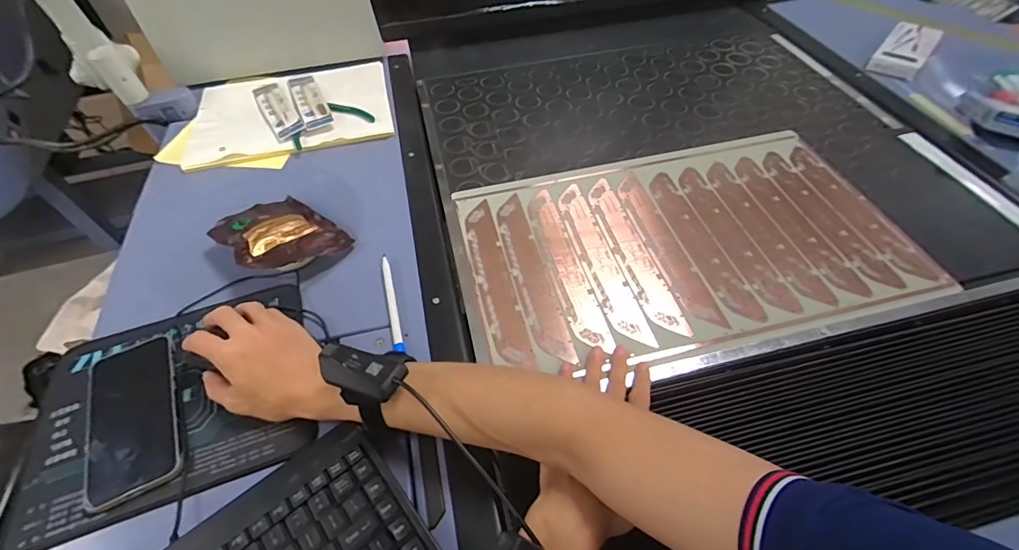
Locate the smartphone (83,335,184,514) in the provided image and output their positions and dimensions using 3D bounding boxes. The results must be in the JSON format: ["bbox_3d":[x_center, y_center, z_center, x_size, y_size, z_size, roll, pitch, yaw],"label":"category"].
[{"bbox_3d":[-0.358,0.130,0.432,0.078,0.014,0.158,-25,56,-16],"label":"smartphone"}]

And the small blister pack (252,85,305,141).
[{"bbox_3d":[-0.379,-0.274,0.742,0.044,0.014,0.172,-28,57,-18],"label":"small blister pack"}]

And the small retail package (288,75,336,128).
[{"bbox_3d":[-0.333,-0.295,0.758,0.046,0.017,0.174,-23,56,-15],"label":"small retail package"}]

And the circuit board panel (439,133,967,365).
[{"bbox_3d":[0.202,-0.049,0.559,0.501,0.009,0.289,-12,54,-6],"label":"circuit board panel"}]

